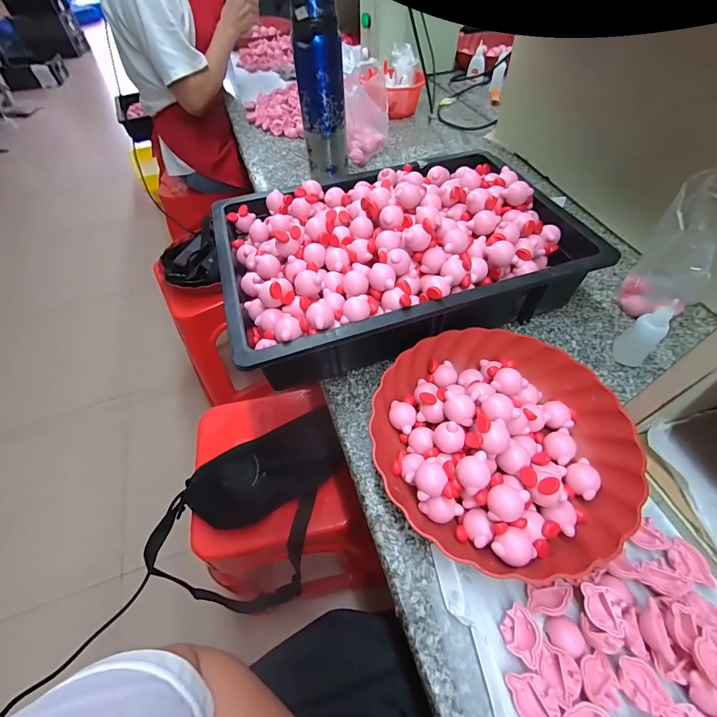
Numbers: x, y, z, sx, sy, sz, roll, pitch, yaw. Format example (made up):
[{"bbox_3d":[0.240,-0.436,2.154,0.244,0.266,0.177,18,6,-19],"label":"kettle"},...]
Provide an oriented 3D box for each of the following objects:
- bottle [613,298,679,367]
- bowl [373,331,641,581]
[{"bbox_3d":[0.325,-0.028,0.395,0.024,0.088,0.033,-38,61,-22],"label":"bottle"},{"bbox_3d":[0.136,0.072,0.349,0.233,0.065,0.232,-1,54,2],"label":"bowl"}]

